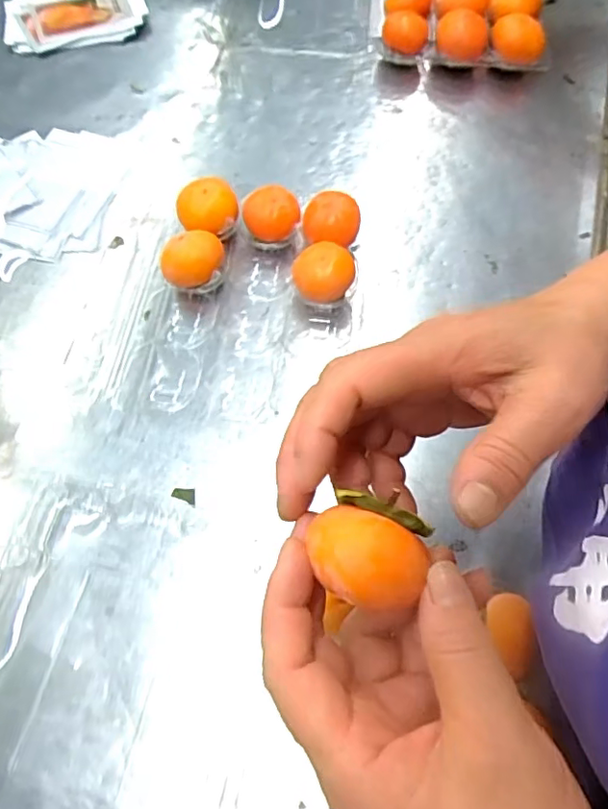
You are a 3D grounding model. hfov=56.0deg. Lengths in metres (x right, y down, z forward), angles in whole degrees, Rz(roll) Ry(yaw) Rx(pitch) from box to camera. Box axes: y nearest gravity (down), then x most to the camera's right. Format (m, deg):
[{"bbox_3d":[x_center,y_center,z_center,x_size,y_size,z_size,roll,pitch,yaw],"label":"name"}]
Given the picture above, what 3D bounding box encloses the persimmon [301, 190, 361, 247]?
[{"bbox_3d":[0.023,-0.151,0.485,0.048,0.043,0.050,-1,65,1],"label":"persimmon"}]

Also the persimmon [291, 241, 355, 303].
[{"bbox_3d":[0.016,-0.104,0.464,0.047,0.039,0.045,4,65,3],"label":"persimmon"}]

